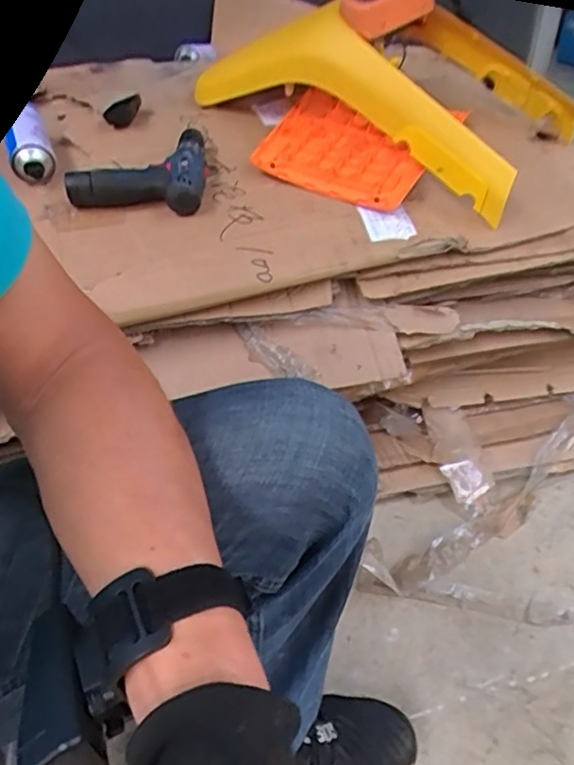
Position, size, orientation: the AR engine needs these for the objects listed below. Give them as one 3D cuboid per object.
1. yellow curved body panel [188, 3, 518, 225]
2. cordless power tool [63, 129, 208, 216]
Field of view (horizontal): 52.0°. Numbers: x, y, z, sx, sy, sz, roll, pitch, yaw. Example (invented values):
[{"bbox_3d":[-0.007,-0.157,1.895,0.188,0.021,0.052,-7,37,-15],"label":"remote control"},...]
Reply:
[{"bbox_3d":[0.079,-0.451,0.939,0.600,0.209,0.079,31,50,32],"label":"yellow curved body panel"},{"bbox_3d":[-0.214,-0.314,0.879,0.189,0.063,0.157,1,39,3],"label":"cordless power tool"}]

